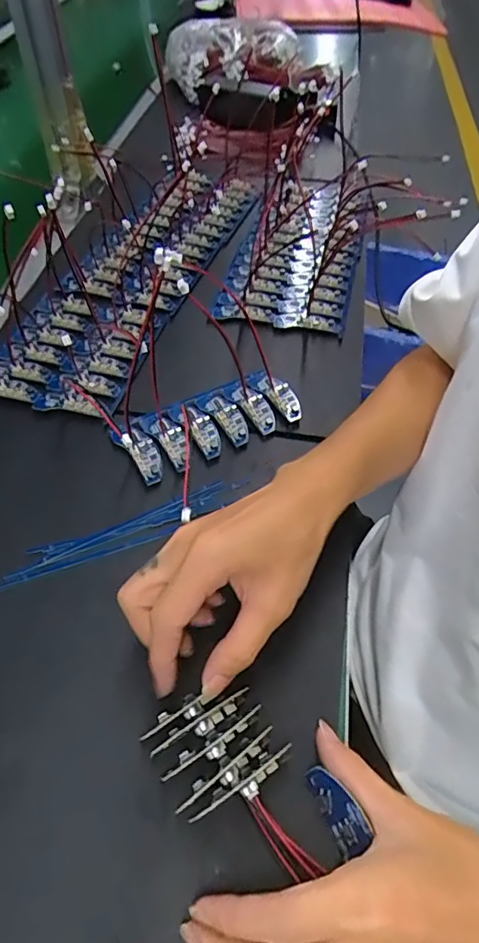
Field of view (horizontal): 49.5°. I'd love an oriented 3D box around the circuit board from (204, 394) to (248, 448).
[{"bbox_3d":[-0.010,-0.047,0.447,0.022,0.013,0.056,-27,57,-20],"label":"circuit board"}]

